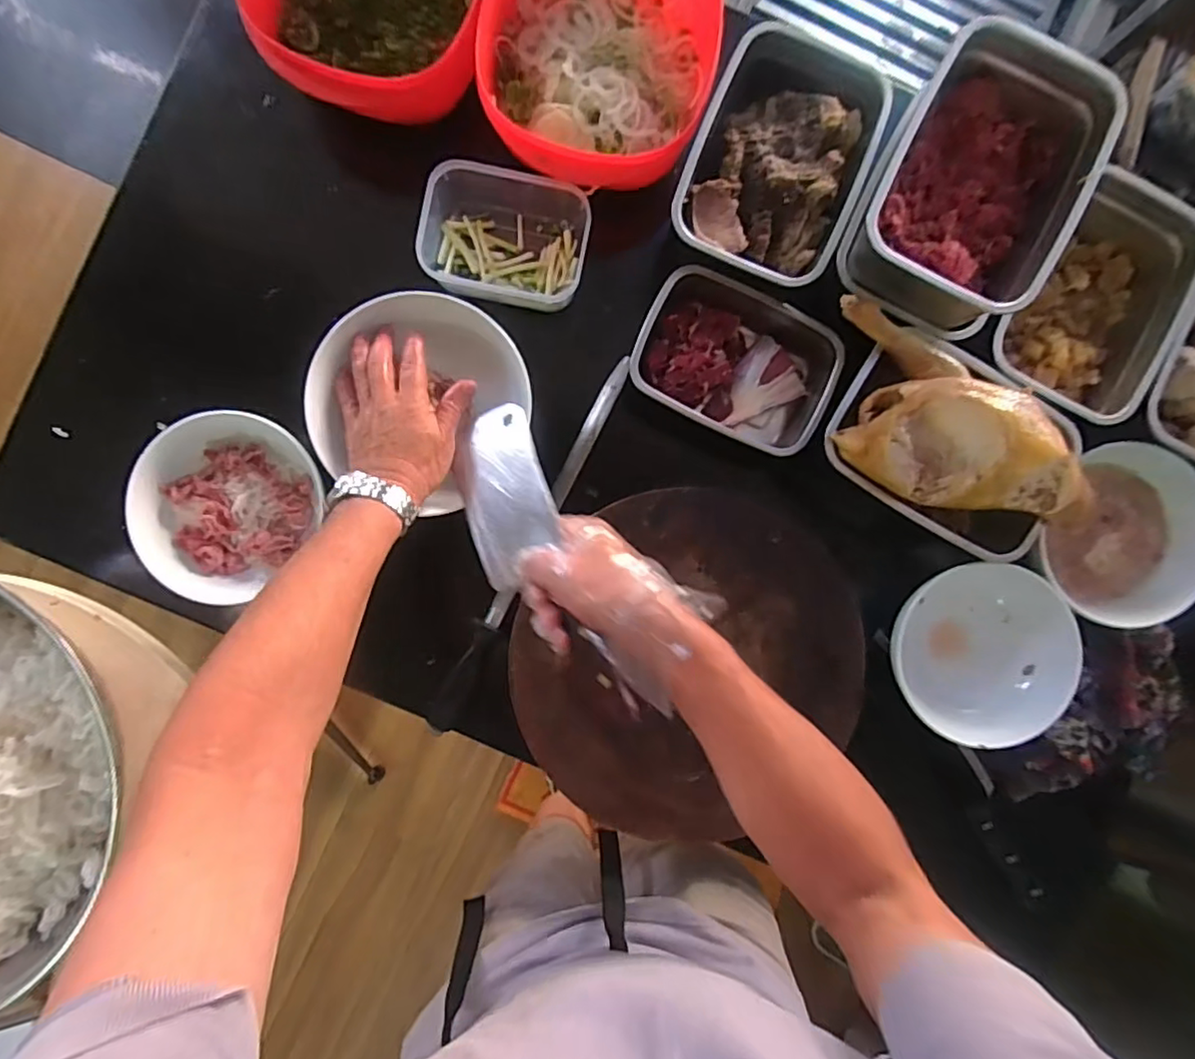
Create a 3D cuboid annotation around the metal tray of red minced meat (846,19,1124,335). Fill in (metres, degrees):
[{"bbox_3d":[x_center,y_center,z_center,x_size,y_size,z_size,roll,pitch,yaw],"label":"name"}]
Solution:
[{"bbox_3d":[0.307,-0.280,0.490,0.151,0.070,0.209,23,90,-2],"label":"metal tray of red minced meat"}]

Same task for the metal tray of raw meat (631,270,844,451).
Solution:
[{"bbox_3d":[0.129,-0.158,0.580,0.182,0.058,0.132,24,89,-2],"label":"metal tray of raw meat"}]

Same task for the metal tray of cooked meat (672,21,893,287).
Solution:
[{"bbox_3d":[0.163,-0.335,0.537,0.149,0.055,0.213,23,90,-2],"label":"metal tray of cooked meat"}]

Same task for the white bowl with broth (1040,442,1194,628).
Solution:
[{"bbox_3d":[0.500,0.010,0.561,0.146,0.067,0.146,0,90,-2],"label":"white bowl with broth"}]

